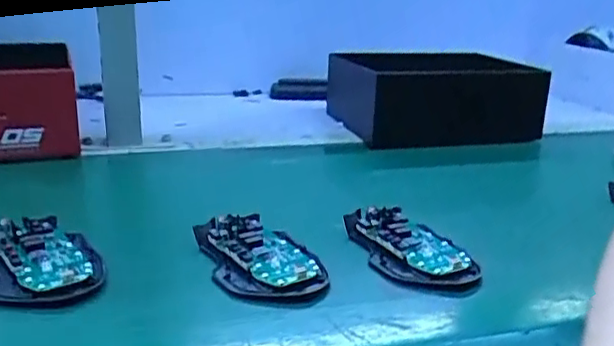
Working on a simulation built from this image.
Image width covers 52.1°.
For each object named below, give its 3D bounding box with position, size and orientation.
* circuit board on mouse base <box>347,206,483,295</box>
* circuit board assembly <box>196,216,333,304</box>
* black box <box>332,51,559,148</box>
[{"bbox_3d":[0.075,0.052,0.459,0.064,0.020,0.106,-4,21,-22],"label":"circuit board on mouse base"},{"bbox_3d":[-0.032,0.058,0.432,0.067,0.023,0.105,-5,21,-25],"label":"circuit board assembly"},{"bbox_3d":[0.160,-0.103,0.788,0.237,0.096,0.156,-2,20,-17],"label":"black box"}]

